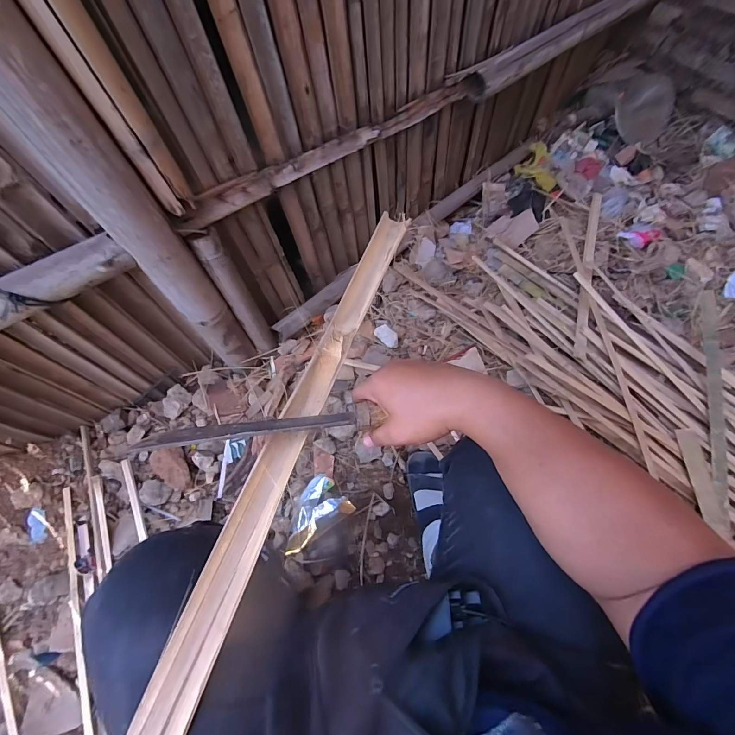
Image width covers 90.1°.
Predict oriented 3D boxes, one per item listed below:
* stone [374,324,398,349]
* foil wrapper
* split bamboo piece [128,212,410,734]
[{"bbox_3d":[0.046,-0.072,0.849,0.037,0.014,0.060,-40,70,-17],"label":"stone"},{"bbox_3d":[-0.107,0.276,0.706,0.147,0.016,0.092,-37,60,1],"label":"foil wrapper"},{"bbox_3d":[-0.081,0.077,0.379,0.038,0.014,0.604,20,72,10],"label":"split bamboo piece"}]

